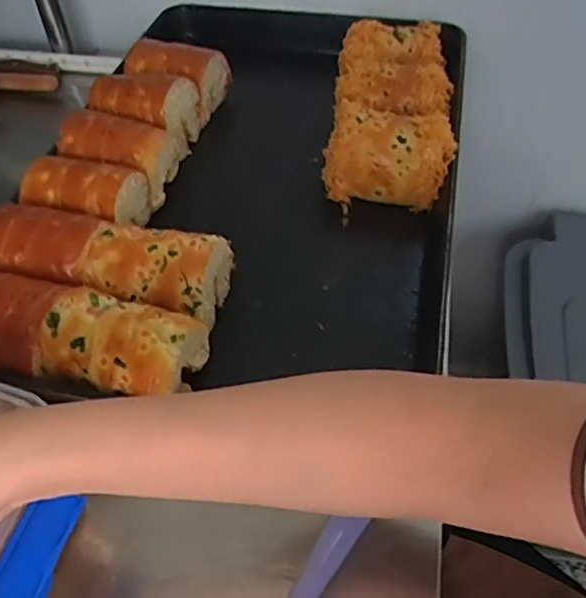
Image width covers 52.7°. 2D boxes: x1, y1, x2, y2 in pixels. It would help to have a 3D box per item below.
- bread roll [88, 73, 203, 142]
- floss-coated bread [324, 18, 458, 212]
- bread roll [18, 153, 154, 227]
[{"bbox_3d":[-0.163,-0.206,0.648,0.104,0.071,0.087,10,52,10],"label":"bread roll"},{"bbox_3d":[0.107,-0.216,0.642,0.124,0.064,0.270,5,51,6],"label":"floss-coated bread"},{"bbox_3d":[-0.192,-0.093,0.551,0.104,0.060,0.076,5,51,6],"label":"bread roll"}]

